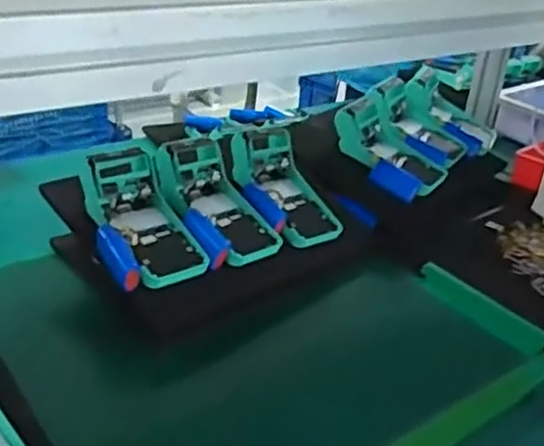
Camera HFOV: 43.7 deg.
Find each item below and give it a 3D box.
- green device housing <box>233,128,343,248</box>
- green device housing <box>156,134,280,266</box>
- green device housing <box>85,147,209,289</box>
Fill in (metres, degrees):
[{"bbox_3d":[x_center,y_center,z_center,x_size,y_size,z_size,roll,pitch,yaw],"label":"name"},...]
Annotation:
[{"bbox_3d":[0.012,-0.041,0.849,0.103,0.050,0.171,-18,66,-34],"label":"green device housing"},{"bbox_3d":[-0.069,-0.021,0.785,0.108,0.051,0.178,-25,68,-41],"label":"green device housing"},{"bbox_3d":[-0.146,-0.002,0.725,0.096,0.052,0.171,-19,62,-35],"label":"green device housing"}]

